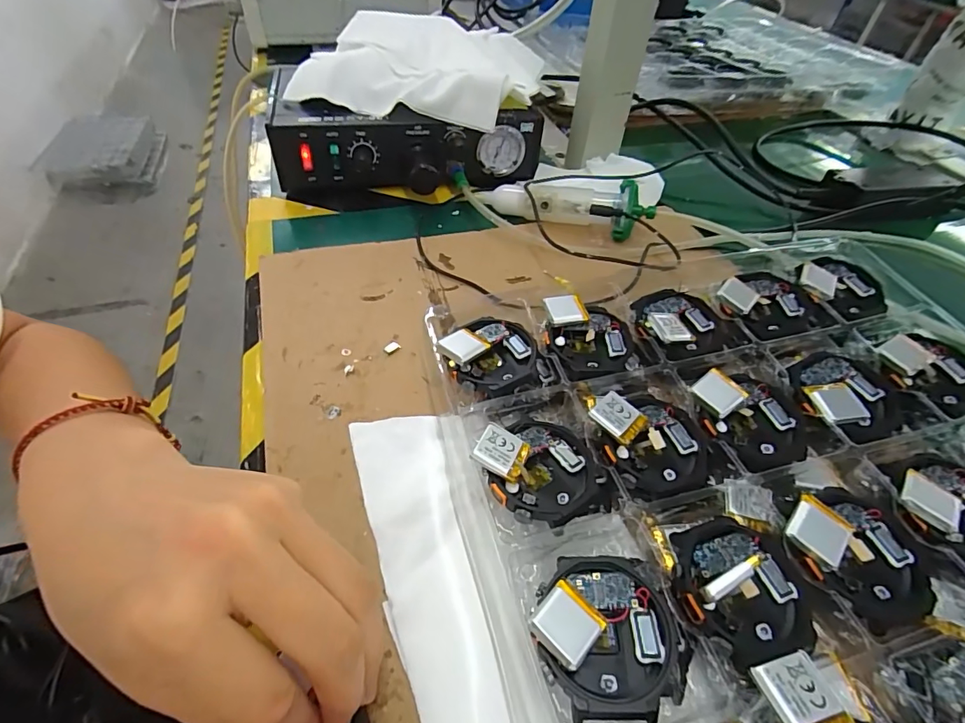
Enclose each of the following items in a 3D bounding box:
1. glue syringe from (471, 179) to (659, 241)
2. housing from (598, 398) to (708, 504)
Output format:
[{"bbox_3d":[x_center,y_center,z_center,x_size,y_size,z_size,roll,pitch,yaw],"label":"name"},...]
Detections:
[{"bbox_3d":[0.065,-0.133,0.403,0.147,0.025,0.041,6,48,3],"label":"glue syringe"},{"bbox_3d":[0.083,0.042,0.232,0.052,0.015,0.047,-18,51,-18],"label":"housing"}]

